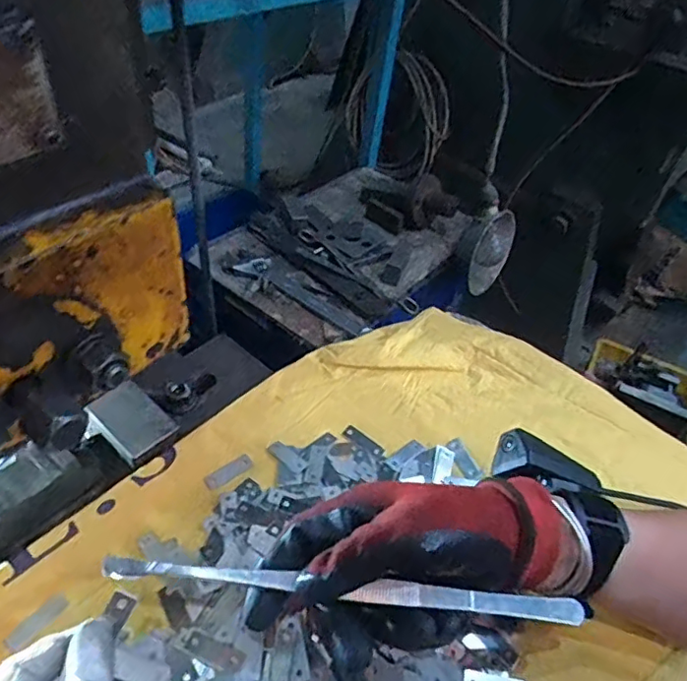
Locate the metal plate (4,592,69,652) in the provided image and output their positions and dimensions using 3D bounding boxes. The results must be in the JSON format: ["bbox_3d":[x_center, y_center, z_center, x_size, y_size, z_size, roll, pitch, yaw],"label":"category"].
[{"bbox_3d":[-0.181,0.166,0.338,0.012,0.004,0.036,33,50,23],"label":"metal plate"}]

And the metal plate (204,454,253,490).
[{"bbox_3d":[-0.085,0.097,0.424,0.036,0.004,0.012,-26,53,-29],"label":"metal plate"}]

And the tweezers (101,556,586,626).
[{"bbox_3d":[0.006,0.129,0.293,0.247,0.008,0.012,9,43,-8],"label":"tweezers"}]

